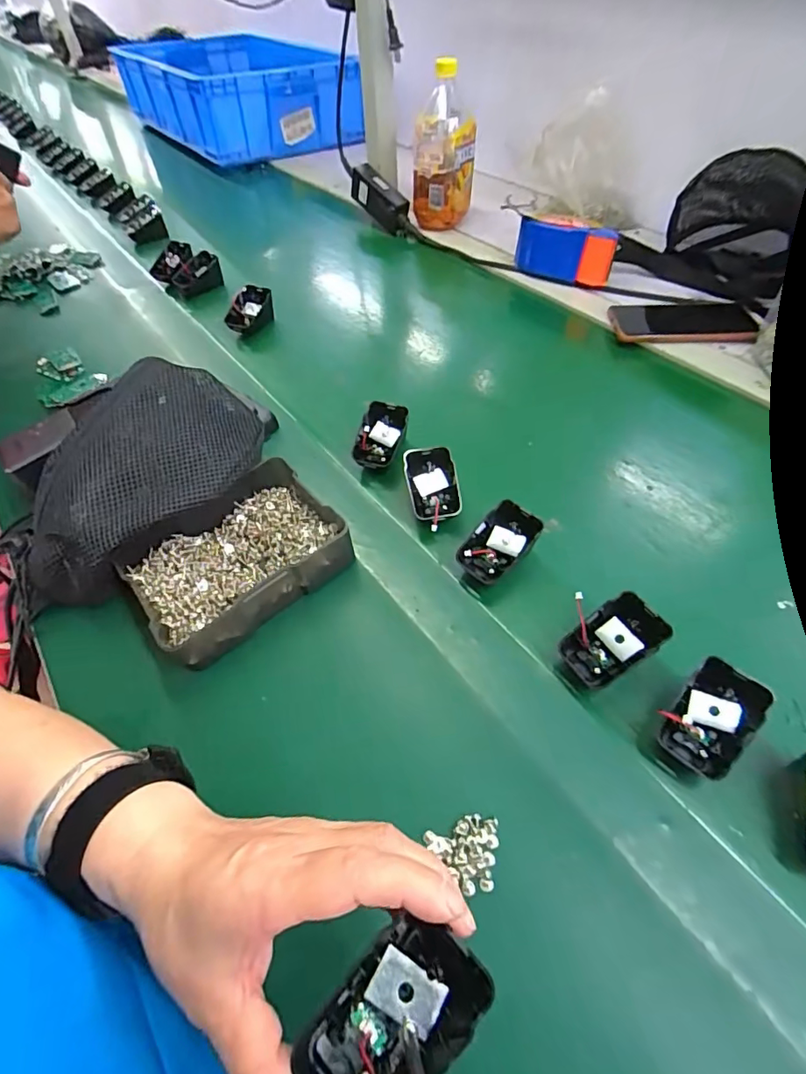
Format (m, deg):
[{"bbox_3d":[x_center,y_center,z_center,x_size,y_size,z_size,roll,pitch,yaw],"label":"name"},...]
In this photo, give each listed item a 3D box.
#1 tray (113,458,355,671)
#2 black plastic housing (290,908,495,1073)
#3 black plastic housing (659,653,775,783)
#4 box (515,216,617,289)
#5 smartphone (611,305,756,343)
[{"bbox_3d":[-0.137,0.016,0.418,0.162,0.049,0.123,-33,57,-22],"label":"tray"},{"bbox_3d":[-0.003,0.181,0.188,0.043,0.023,0.068,37,63,27],"label":"black plastic housing"},{"bbox_3d":[0.198,0.117,0.323,0.064,0.043,0.047,-38,59,-25],"label":"black plastic housing"},{"bbox_3d":[0.218,-0.390,0.686,0.135,0.070,0.036,23,56,20],"label":"box"},{"bbox_3d":[0.341,-0.266,0.615,0.157,0.013,0.090,5,51,7],"label":"smartphone"}]

